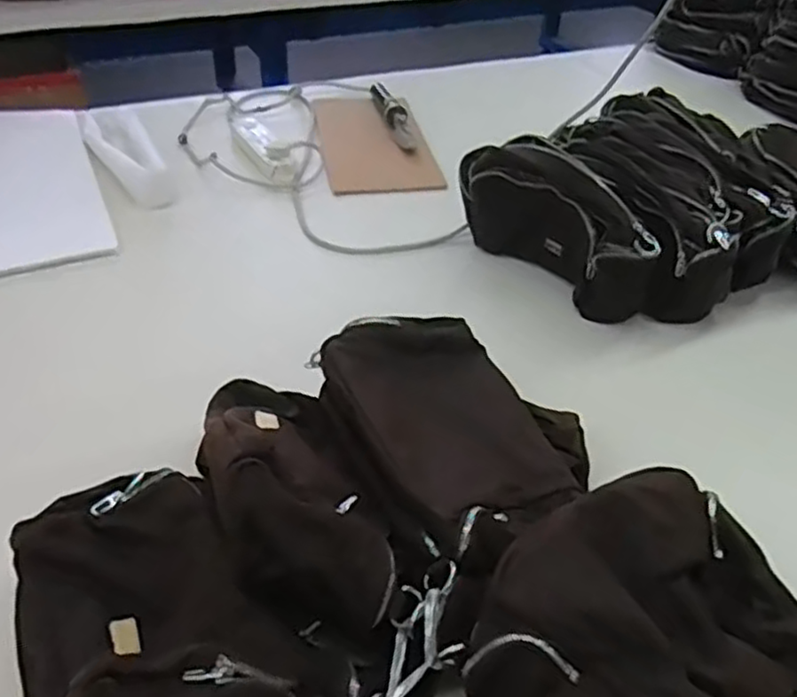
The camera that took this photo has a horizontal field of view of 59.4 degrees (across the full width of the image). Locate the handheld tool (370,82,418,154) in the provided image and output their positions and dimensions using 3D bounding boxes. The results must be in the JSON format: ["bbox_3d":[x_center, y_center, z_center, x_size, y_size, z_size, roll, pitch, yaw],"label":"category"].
[{"bbox_3d":[-0.011,-0.435,1.291,0.034,0.031,0.281,-8,42,-11],"label":"handheld tool"}]

